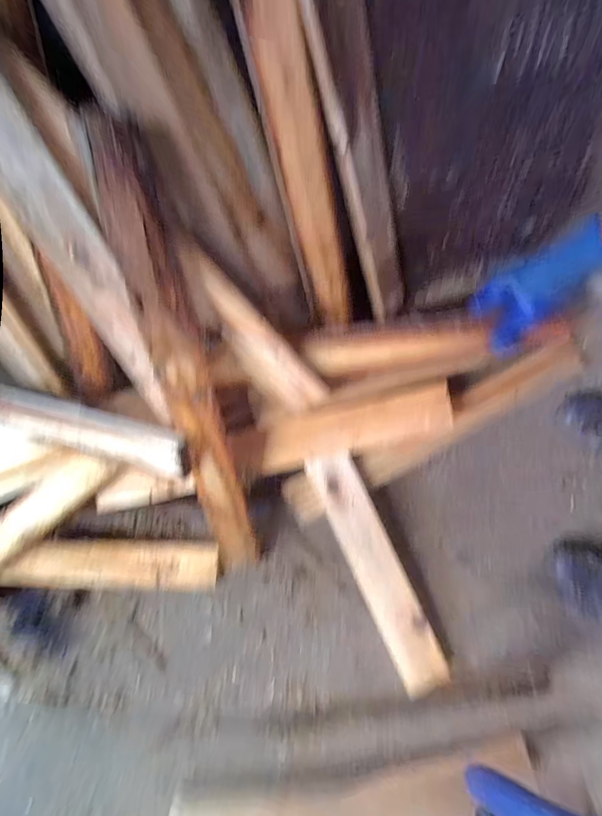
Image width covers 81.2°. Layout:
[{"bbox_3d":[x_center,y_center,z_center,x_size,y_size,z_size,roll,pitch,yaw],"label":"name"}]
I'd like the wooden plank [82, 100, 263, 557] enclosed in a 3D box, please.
[{"bbox_3d":[-0.116,-0.016,0.376,0.055,0.034,0.467,-11,117,-2],"label":"wooden plank"}]

